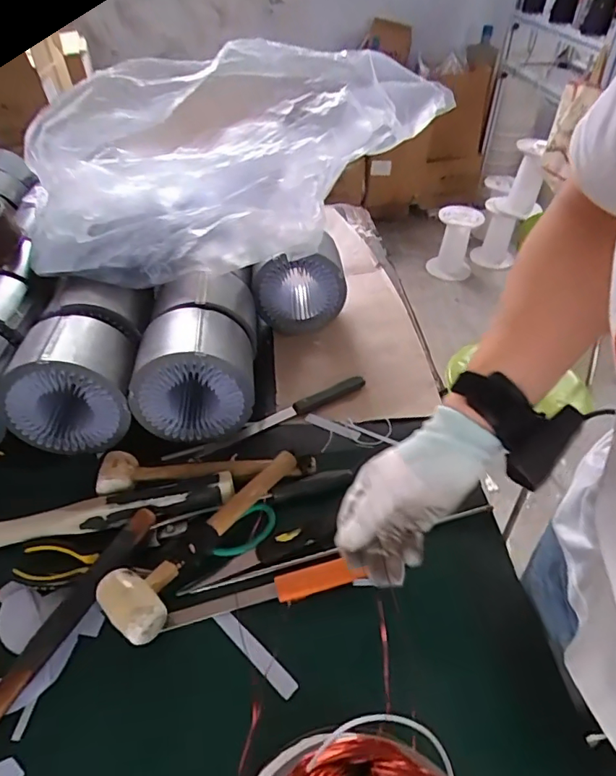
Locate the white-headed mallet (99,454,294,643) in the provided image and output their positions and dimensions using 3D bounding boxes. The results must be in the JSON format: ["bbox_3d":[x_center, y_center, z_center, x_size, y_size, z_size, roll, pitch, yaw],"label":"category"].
[{"bbox_3d":[-0.111,0.160,0.552,0.070,0.044,0.251,28,49,24],"label":"white-headed mallet"}]

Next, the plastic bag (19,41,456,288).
[{"bbox_3d":[-0.106,-0.331,0.723,0.586,0.238,0.237,-12,46,-15],"label":"plastic bag"}]

